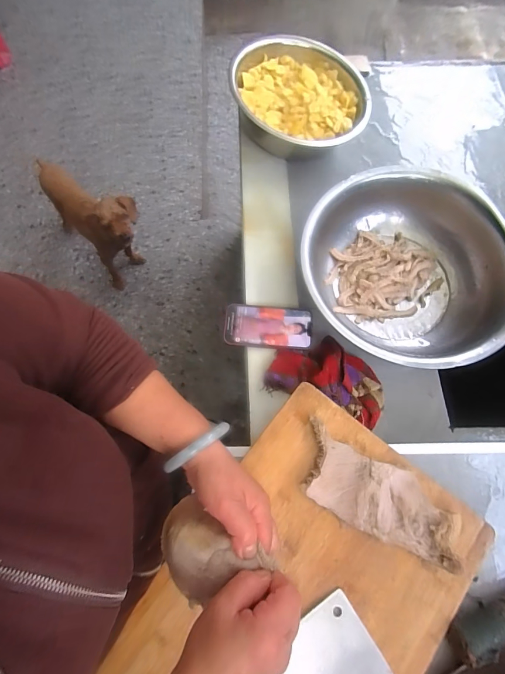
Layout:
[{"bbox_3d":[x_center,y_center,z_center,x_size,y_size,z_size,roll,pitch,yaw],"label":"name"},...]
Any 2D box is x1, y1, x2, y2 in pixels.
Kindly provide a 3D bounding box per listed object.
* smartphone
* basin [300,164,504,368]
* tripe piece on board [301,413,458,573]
[{"bbox_3d":[0.026,-0.018,0.577,0.146,0.011,0.074,5,73,0],"label":"smartphone"},{"bbox_3d":[0.254,-0.110,0.572,0.338,0.107,0.331,0,73,-1],"label":"basin"},{"bbox_3d":[0.159,0.203,0.434,0.209,0.027,0.091,27,74,7],"label":"tripe piece on board"}]

